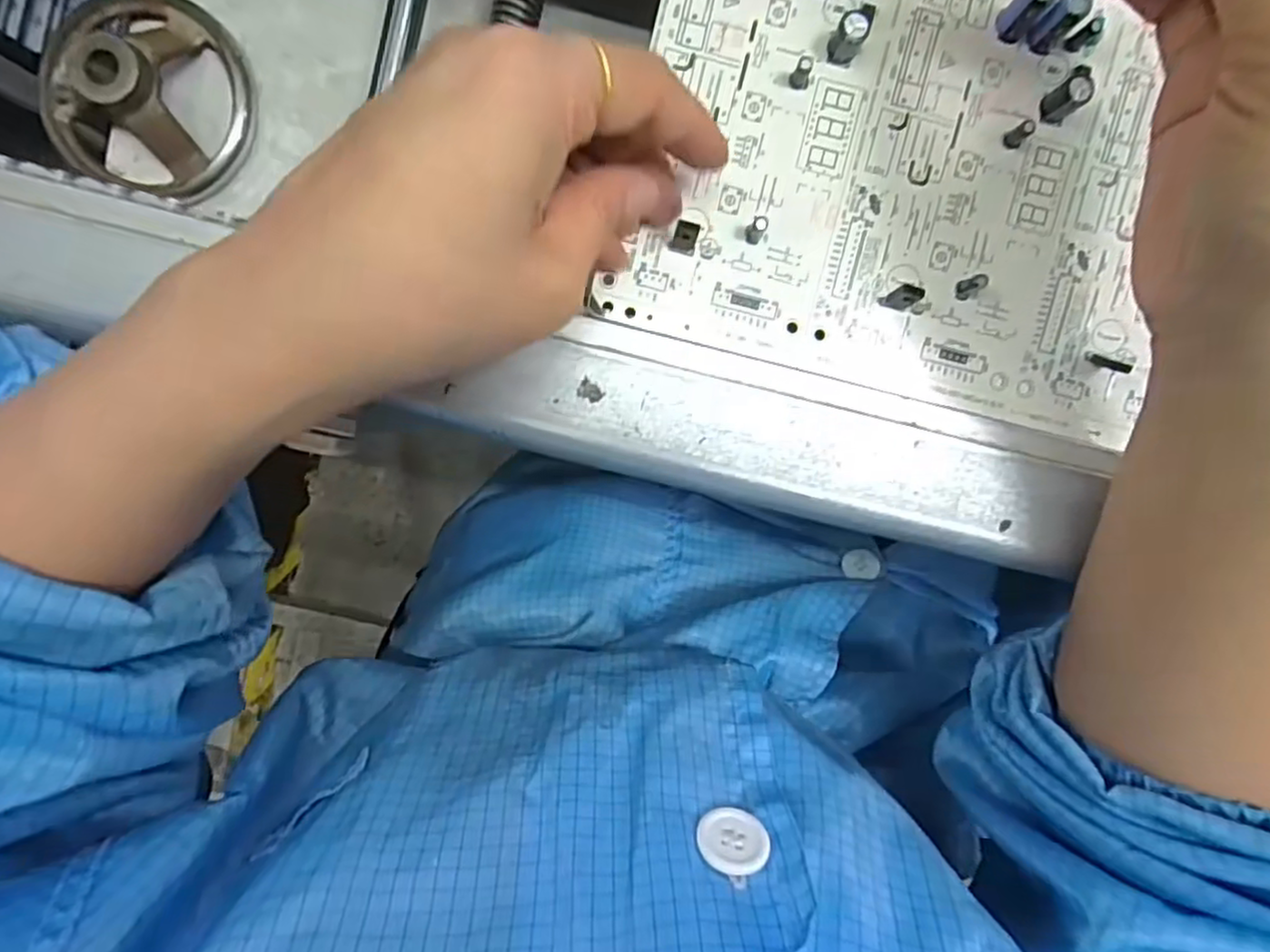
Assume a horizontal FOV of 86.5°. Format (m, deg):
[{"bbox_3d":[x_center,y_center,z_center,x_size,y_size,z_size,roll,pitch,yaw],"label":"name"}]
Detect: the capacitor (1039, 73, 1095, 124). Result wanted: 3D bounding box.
[{"bbox_3d":[0.143,-0.125,0.224,0.008,0.015,0.010,-28,94,1],"label":"capacitor"}]

